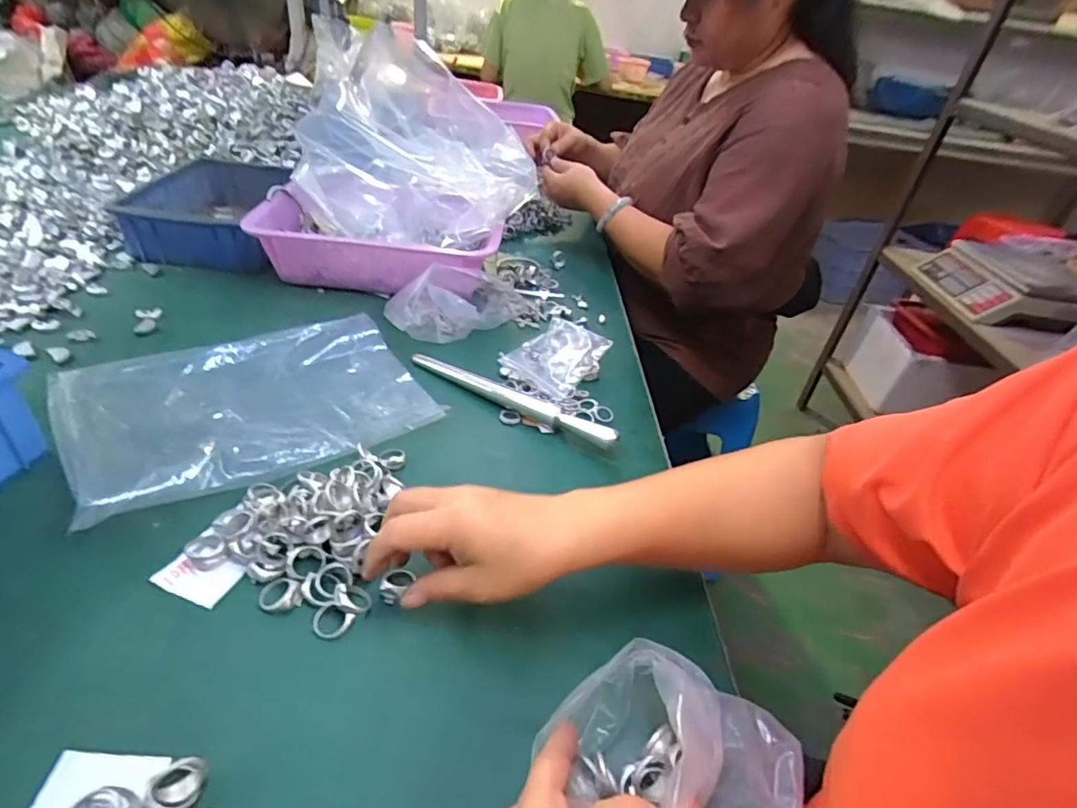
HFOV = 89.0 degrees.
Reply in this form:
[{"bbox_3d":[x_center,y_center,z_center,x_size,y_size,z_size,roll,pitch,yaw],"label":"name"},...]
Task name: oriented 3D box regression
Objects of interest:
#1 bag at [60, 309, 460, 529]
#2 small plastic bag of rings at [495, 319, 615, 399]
[{"bbox_3d":[-0.262,-0.006,0.511,0.285,0.021,0.213,-19,45,-33],"label":"bag"},{"bbox_3d":[0.023,-0.053,0.612,0.086,0.021,0.117,28,42,24],"label":"small plastic bag of rings"}]

